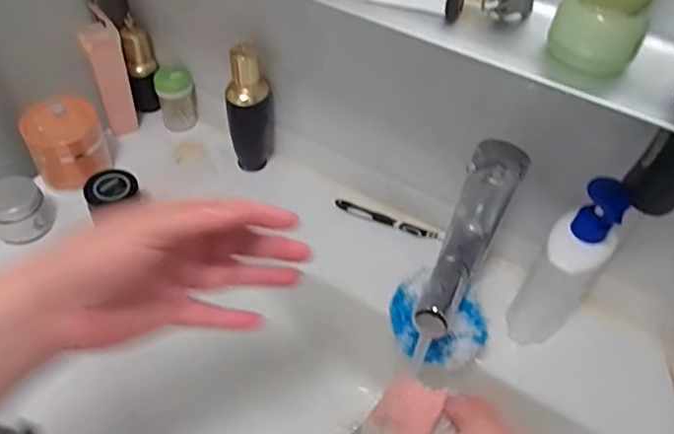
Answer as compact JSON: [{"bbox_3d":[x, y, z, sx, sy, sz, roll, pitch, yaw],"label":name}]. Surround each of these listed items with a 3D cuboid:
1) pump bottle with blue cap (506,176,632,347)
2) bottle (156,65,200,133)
[{"bbox_3d":[0.225,0.043,0.531,0.050,0.205,0.096,35,55,24],"label":"pump bottle with blue cap"},{"bbox_3d":[-0.216,-0.159,0.755,0.048,0.090,0.039,-9,50,-11],"label":"bottle"}]

